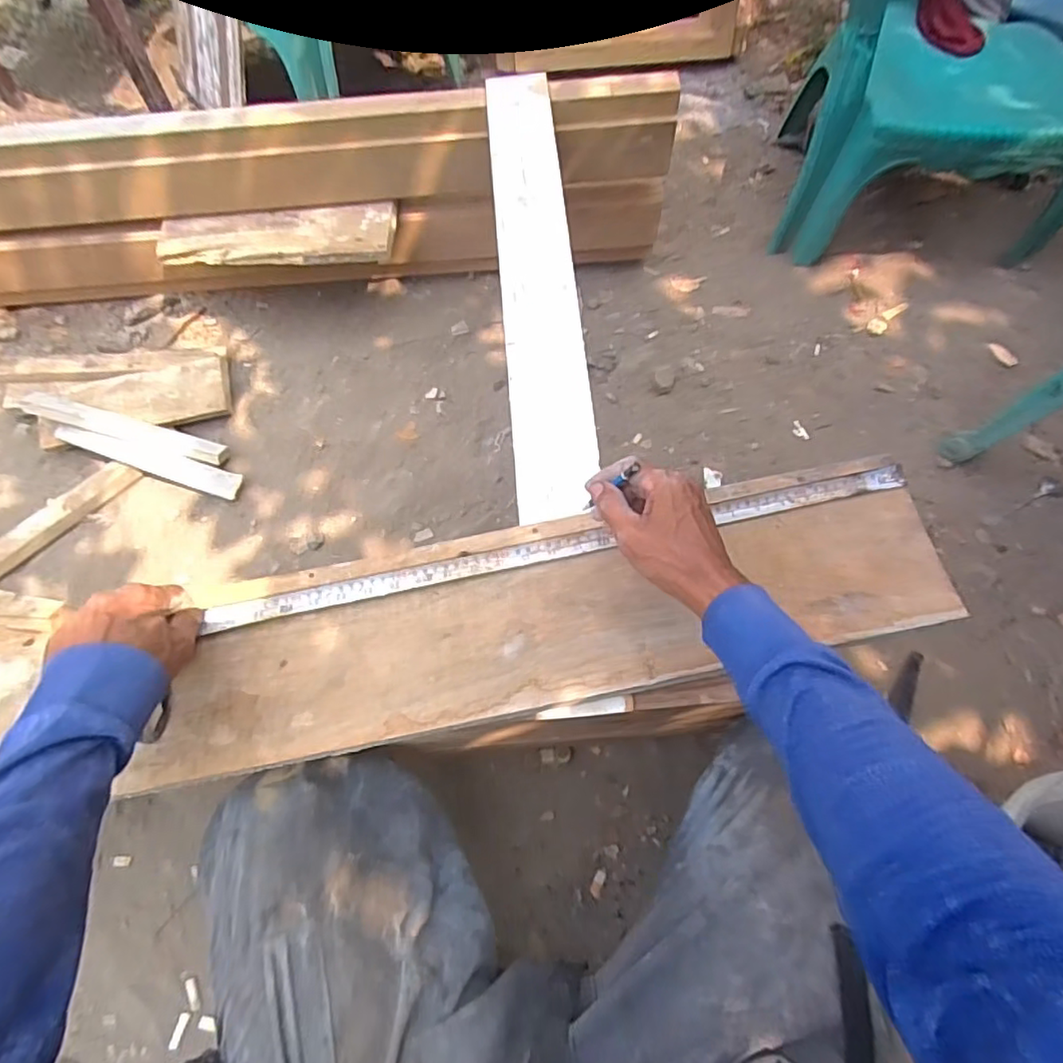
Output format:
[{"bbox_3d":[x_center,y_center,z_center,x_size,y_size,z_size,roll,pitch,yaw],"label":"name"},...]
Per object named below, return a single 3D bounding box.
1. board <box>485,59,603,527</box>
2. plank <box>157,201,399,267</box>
[{"bbox_3d":[0.007,-0.315,0.736,0.090,0.012,0.647,-5,71,1],"label":"board"},{"bbox_3d":[-0.400,-0.473,0.967,0.366,0.024,0.119,-3,65,-2],"label":"plank"}]

